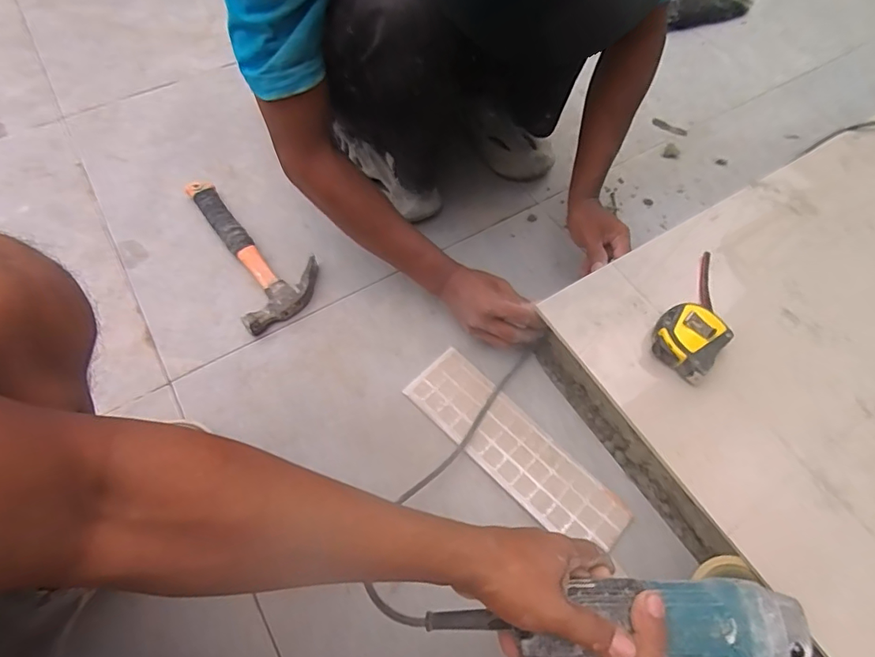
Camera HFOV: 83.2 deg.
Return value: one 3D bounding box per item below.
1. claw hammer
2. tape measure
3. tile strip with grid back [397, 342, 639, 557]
[{"bbox_3d":[-0.272,-0.127,0.731,0.124,0.033,0.285,-29,65,-15],"label":"claw hammer"},{"bbox_3d":[0.309,-0.017,0.571,0.069,0.038,0.170,36,67,18],"label":"tape measure"},{"bbox_3d":[0.091,0.145,0.597,0.088,0.007,0.293,-41,69,-20],"label":"tile strip with grid back"}]

